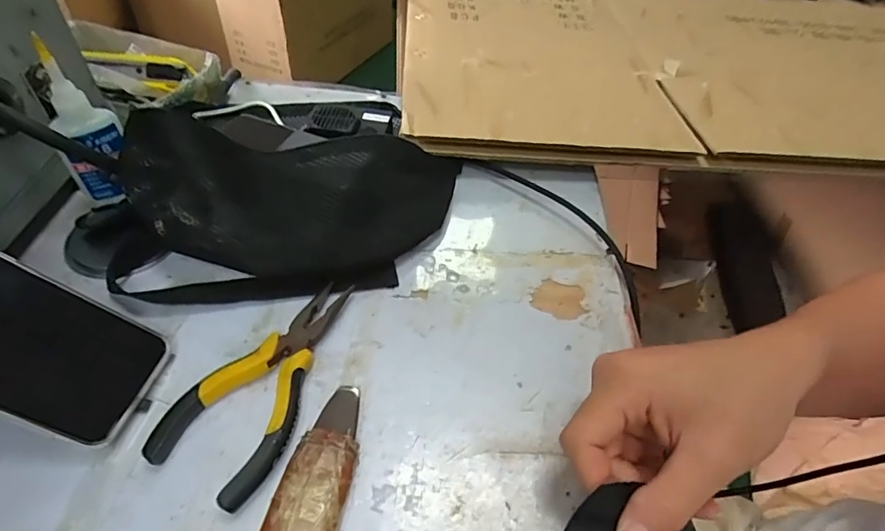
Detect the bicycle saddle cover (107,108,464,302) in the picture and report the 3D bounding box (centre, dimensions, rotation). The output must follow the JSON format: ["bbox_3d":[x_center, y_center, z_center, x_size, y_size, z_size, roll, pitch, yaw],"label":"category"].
[{"bbox_3d":[-0.111,-0.056,0.375,0.282,0.093,0.133,-9,50,-13],"label":"bicycle saddle cover"}]

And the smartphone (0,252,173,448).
[{"bbox_3d":[-0.246,0.034,0.271,0.163,0.005,0.077,35,44,-24],"label":"smartphone"}]

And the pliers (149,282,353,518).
[{"bbox_3d":[-0.106,0.070,0.314,0.069,0.023,0.149,23,49,15],"label":"pliers"}]

